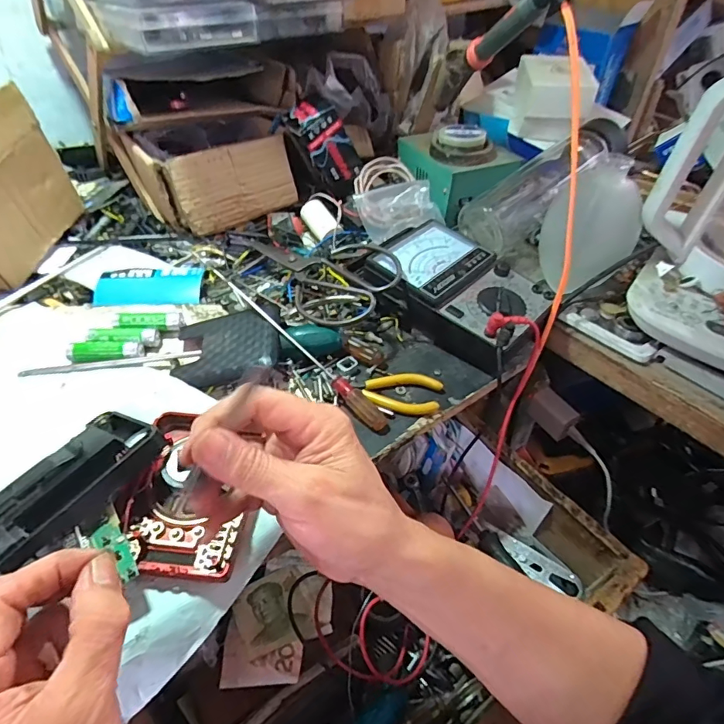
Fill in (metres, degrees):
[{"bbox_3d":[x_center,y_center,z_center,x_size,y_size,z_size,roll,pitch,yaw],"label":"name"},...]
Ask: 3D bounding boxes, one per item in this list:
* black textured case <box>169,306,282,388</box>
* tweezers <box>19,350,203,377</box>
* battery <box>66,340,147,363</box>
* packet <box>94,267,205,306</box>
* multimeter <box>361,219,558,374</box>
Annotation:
[{"bbox_3d":[-0.122,-0.015,0.434,0.096,0.019,0.081,-12,48,4],"label":"black textured case"},{"bbox_3d":[-0.229,0.000,0.436,0.156,0.007,0.013,-8,46,-10],"label":"tweezers"},{"bbox_3d":[-0.237,-0.009,0.437,0.067,0.013,0.018,-4,45,-6],"label":"battery"},{"bbox_3d":[-0.223,-0.080,0.500,0.106,0.015,0.049,1,45,-2],"label":"packet"},{"bbox_3d":[0.094,-0.069,0.472,0.123,0.049,0.173,-32,54,-29],"label":"multimeter"}]

